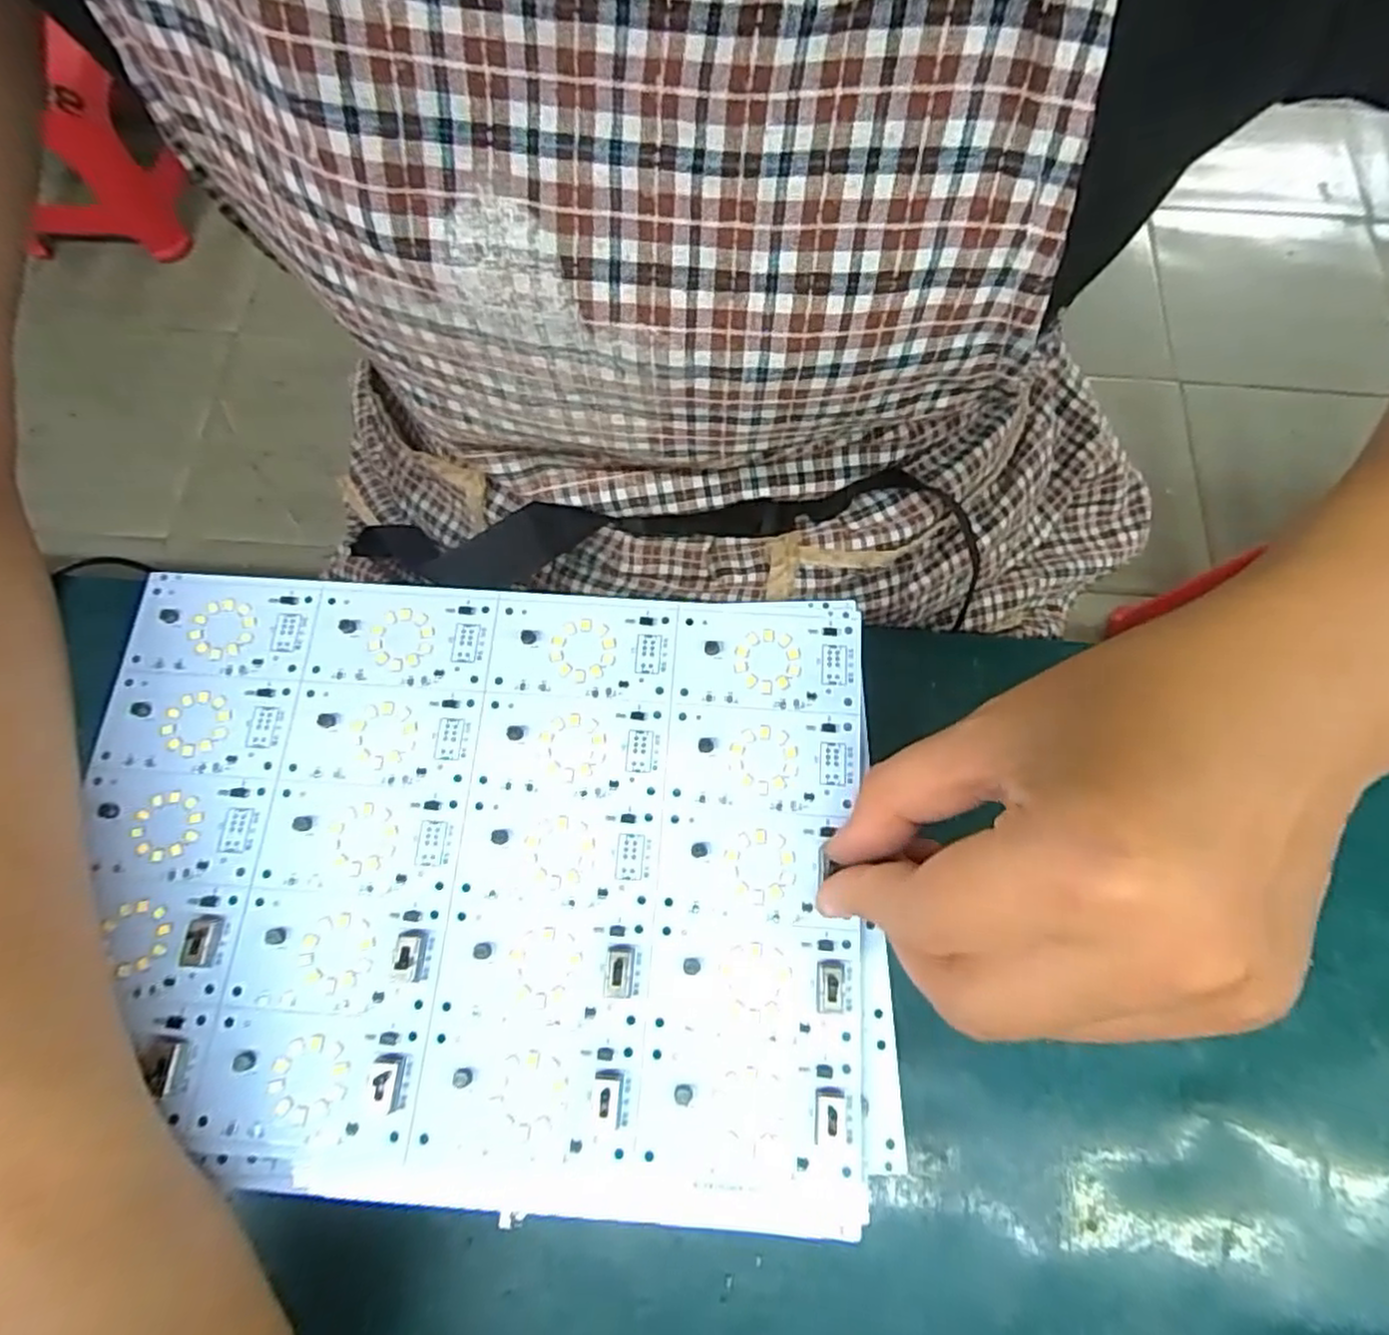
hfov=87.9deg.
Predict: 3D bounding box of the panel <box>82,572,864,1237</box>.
[{"bbox_3d":[-0.067,0.058,0.214,0.228,0.008,0.173,2,72,2],"label":"panel"}]

